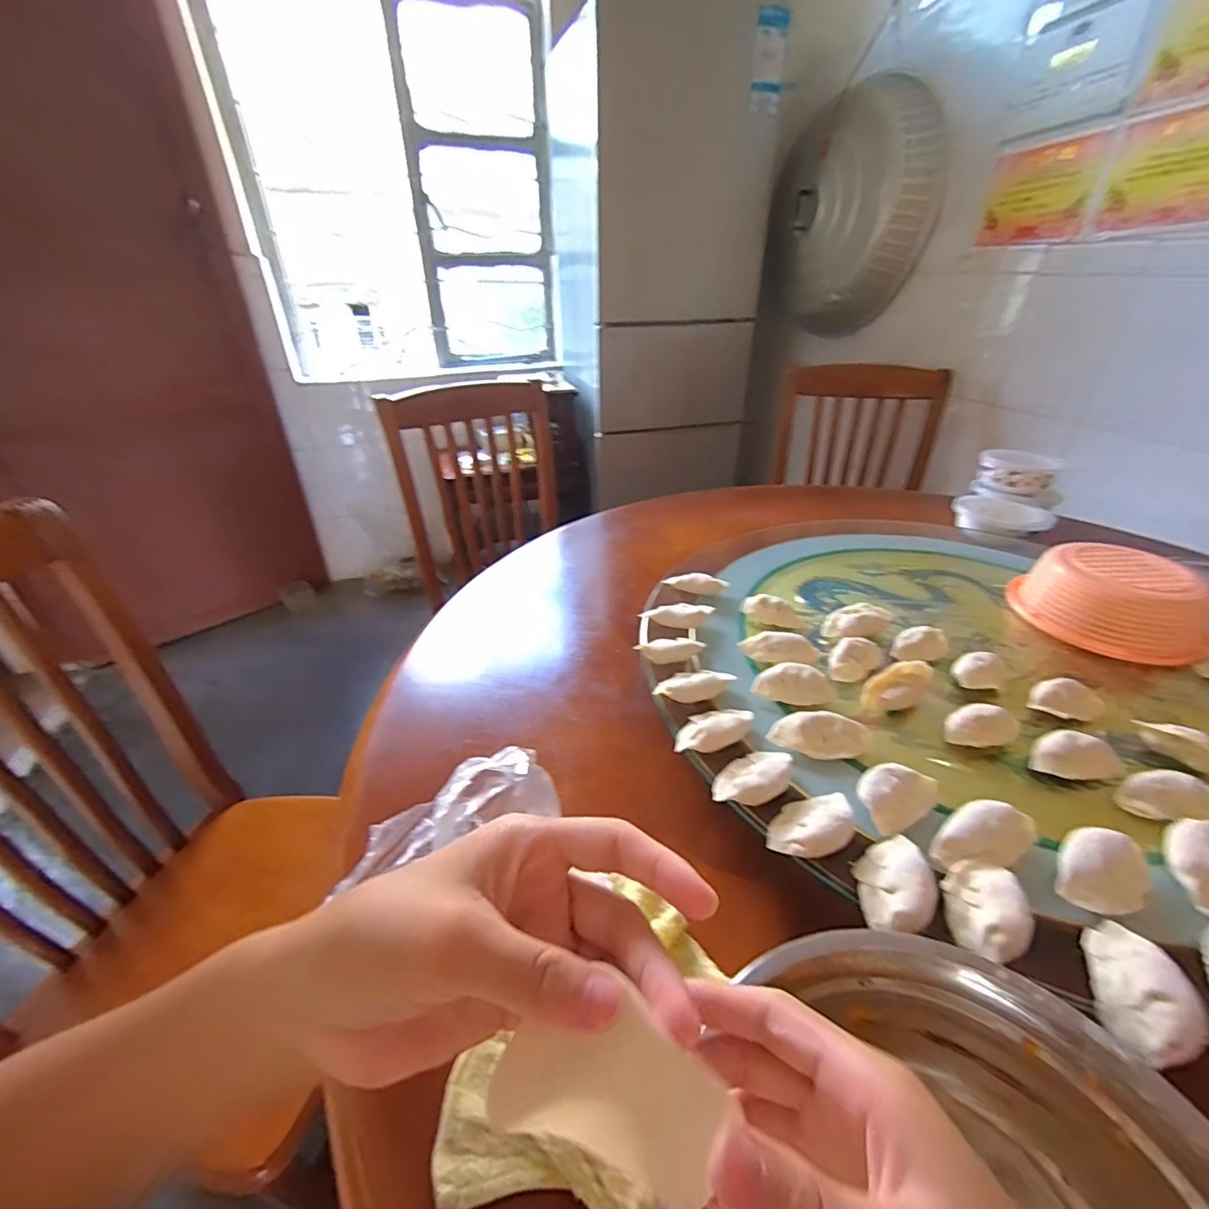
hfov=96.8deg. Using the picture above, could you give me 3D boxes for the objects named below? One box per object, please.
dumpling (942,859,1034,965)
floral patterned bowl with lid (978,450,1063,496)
[{"bbox_3d":[0.229,0.178,0.321,0.039,0.018,0.061,11,34,18],"label":"dumpling"},{"bbox_3d":[0.680,-0.218,0.885,0.107,0.053,0.089,16,36,24],"label":"floral patterned bowl with lid"}]

